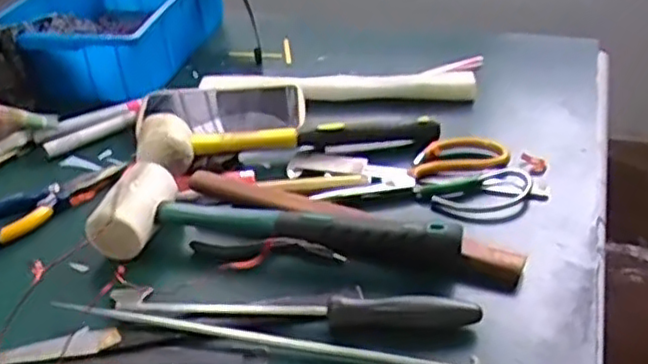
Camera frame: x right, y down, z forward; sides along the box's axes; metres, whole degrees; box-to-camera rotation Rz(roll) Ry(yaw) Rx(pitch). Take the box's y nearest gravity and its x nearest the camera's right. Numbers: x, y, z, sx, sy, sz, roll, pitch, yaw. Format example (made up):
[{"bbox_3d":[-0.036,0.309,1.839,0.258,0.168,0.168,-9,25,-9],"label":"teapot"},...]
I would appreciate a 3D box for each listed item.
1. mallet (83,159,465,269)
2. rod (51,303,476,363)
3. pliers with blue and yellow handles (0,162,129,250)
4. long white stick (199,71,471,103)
[{"bbox_3d":[-0.037,0.024,0.531,0.273,0.046,0.071,0,34,6],"label":"mallet"},{"bbox_3d":[-0.040,0.103,0.455,0.290,0.009,0.016,6,35,14],"label":"rod"},{"bbox_3d":[-0.241,0.016,0.598,0.151,0.016,0.044,-28,41,-32],"label":"pliers with blue and yellow handles"},{"bbox_3d":[0.014,-0.102,0.734,0.289,0.026,0.021,2,34,9],"label":"long white stick"}]

